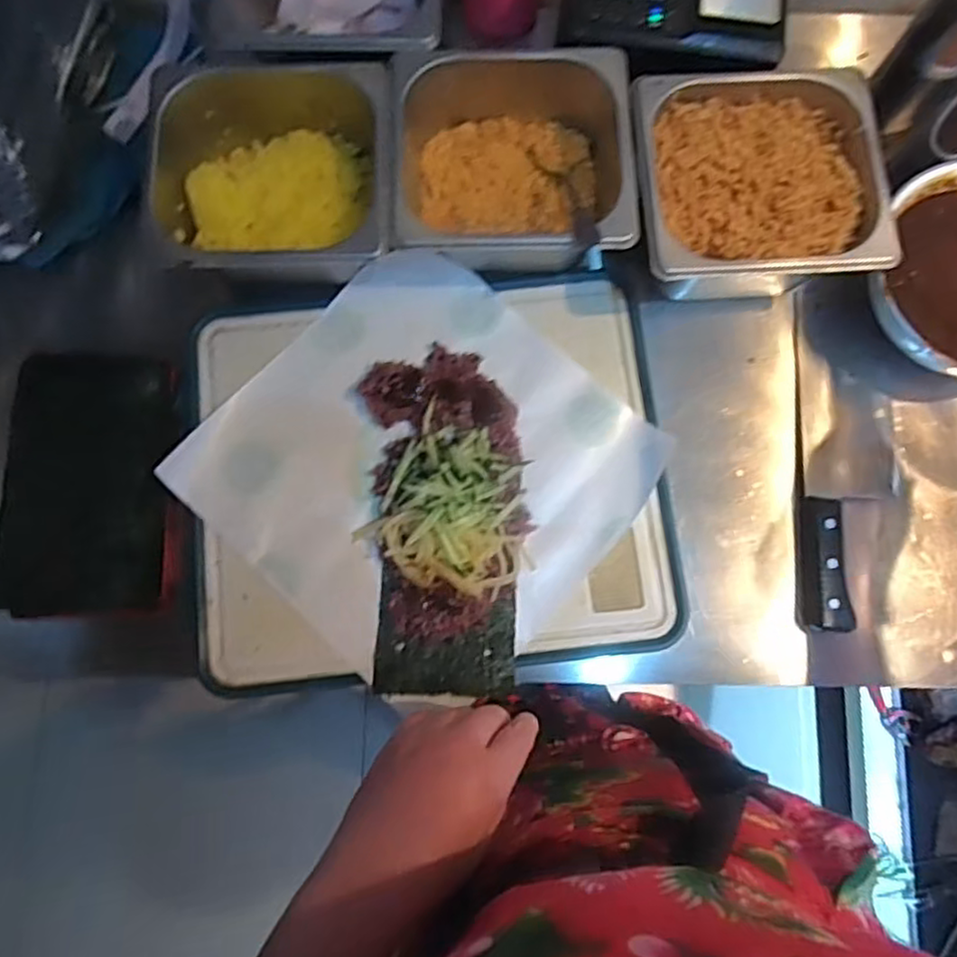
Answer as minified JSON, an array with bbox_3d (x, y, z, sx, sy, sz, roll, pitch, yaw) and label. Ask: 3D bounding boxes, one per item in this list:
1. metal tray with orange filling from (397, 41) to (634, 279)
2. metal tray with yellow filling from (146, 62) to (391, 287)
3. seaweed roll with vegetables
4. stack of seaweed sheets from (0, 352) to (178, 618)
[{"bbox_3d":[0.022,-0.236,0.522,0.177,0.079,0.164,-1,81,-2],"label":"metal tray with orange filling"},{"bbox_3d":[-0.153,-0.228,0.517,0.177,0.080,0.170,-1,81,-2],"label":"metal tray with yellow filling"},{"bbox_3d":[-0.023,0.028,0.503,0.117,0.043,0.254,-2,81,-3],"label":"seaweed roll with vegetables"},{"bbox_3d":[-0.292,0.005,0.506,0.113,0.020,0.190,6,87,-14],"label":"stack of seaweed sheets"}]

